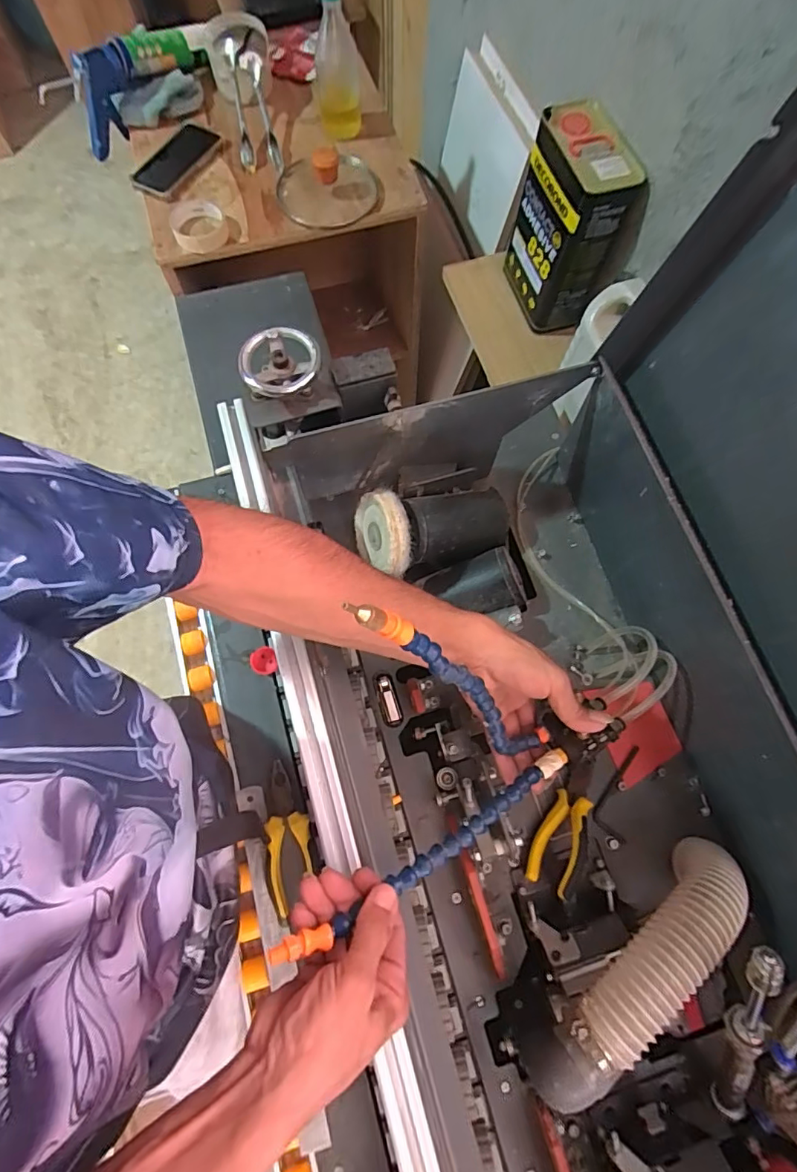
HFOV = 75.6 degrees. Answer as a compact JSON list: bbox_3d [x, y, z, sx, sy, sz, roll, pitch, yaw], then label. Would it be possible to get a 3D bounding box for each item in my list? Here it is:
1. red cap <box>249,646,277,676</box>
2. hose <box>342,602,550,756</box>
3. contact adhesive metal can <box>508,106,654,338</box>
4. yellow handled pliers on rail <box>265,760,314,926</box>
[{"bbox_3d":[-0.160,0.089,0.607,0.031,0.009,0.032,0,73,-1],"label":"red cap"},{"bbox_3d":[0.052,0.082,0.396,0.019,0.289,0.030,13,68,42],"label":"hose"},{"bbox_3d":[0.260,-0.545,0.792,0.095,0.231,0.179,-21,74,-7],"label":"contact adhesive metal can"},{"bbox_3d":[-0.118,0.268,0.548,0.045,0.022,0.149,-7,73,-3],"label":"yellow handled pliers on rail"}]

